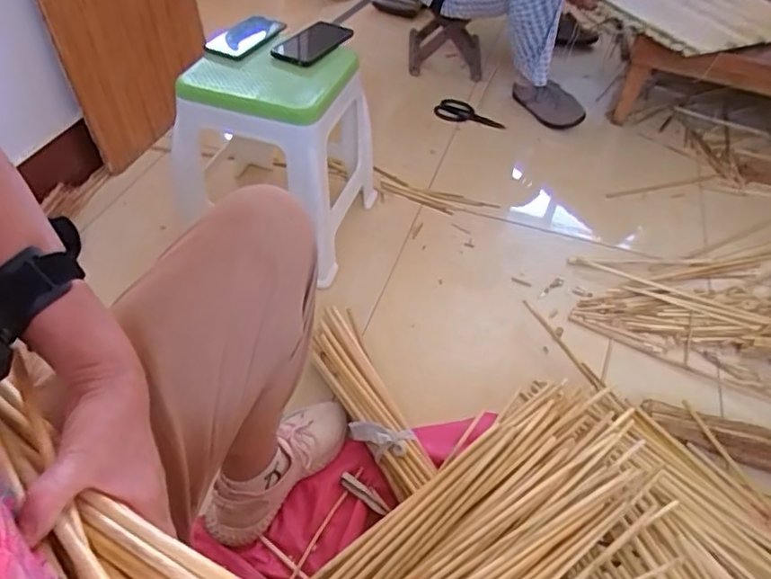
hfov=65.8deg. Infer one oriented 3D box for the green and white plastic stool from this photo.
[{"bbox_3d":[-0.212,-0.264,1.137,0.333,0.336,0.297,15,48,9],"label":"green and white plastic stool"}]

